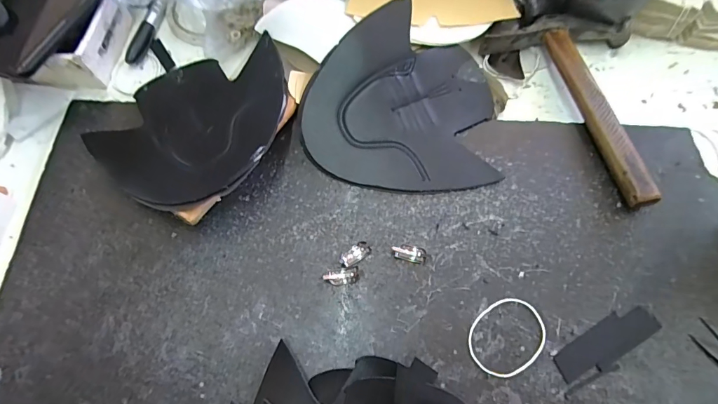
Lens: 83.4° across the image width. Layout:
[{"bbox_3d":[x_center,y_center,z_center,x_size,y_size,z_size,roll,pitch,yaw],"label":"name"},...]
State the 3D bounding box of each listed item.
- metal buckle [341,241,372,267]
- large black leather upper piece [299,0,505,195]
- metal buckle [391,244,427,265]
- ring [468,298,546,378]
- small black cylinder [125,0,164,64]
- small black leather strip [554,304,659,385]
[{"bbox_3d":[-0.003,0.043,0.329,0.025,0.004,0.013,-36,72,-12],"label":"metal buckle"},{"bbox_3d":[0.037,-0.097,0.365,0.168,0.022,0.171,5,69,3],"label":"large black leather upper piece"},{"bbox_3d":[0.041,0.041,0.324,0.028,0.011,0.013,14,72,-8],"label":"metal buckle"},{"bbox_3d":[0.111,0.101,0.302,0.061,0.004,0.049,-38,73,-13],"label":"ring"},{"bbox_3d":[-0.229,-0.183,0.434,0.015,0.012,0.081,13,69,6],"label":"small black cylinder"},{"bbox_3d":[0.185,0.104,0.300,0.084,0.004,0.025,-28,71,-10],"label":"small black leather strip"}]

